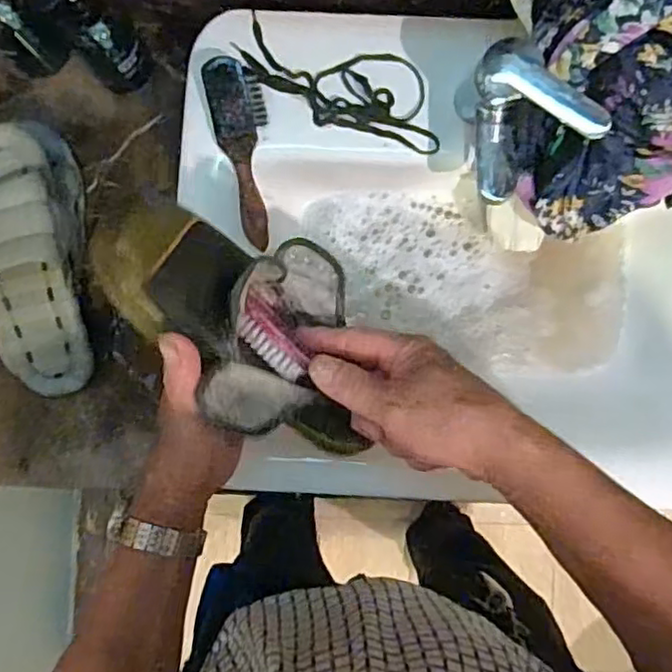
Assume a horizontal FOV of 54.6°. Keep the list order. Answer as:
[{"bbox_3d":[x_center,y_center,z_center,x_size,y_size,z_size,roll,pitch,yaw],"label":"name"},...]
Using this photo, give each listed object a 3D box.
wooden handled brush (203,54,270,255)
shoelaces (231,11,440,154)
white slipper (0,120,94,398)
[{"bbox_3d":[-0.085,-0.170,0.607,0.048,0.032,0.170,-10,88,1],"label":"wooden handled brush"},{"bbox_3d":[0.005,-0.237,0.615,0.201,0.016,0.079,15,89,2],"label":"shoelaces"},{"bbox_3d":[-0.319,-0.081,0.665,0.114,0.105,0.281,-12,88,1],"label":"white slipper"}]

